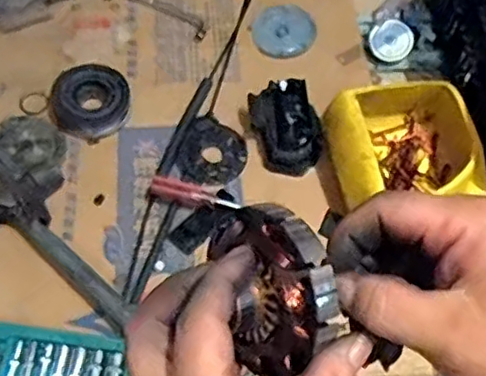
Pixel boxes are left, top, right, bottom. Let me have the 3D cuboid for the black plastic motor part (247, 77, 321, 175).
[{"bbox_3d":[0.057,-0.080,0.873,0.080,0.067,0.118,-14,61,-13],"label":"black plastic motor part"}]

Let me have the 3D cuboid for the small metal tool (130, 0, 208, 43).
[{"bbox_3d":[-0.113,-0.270,1.002,0.145,0.009,0.036,34,62,15],"label":"small metal tool"}]

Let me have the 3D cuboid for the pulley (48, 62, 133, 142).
[{"bbox_3d":[-0.211,-0.124,0.888,0.104,0.031,0.109,2,59,-3],"label":"pulley"}]

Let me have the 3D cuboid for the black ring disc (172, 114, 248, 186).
[{"bbox_3d":[-0.041,-0.045,0.869,0.086,0.011,0.097,27,68,-1],"label":"black ring disc"}]

